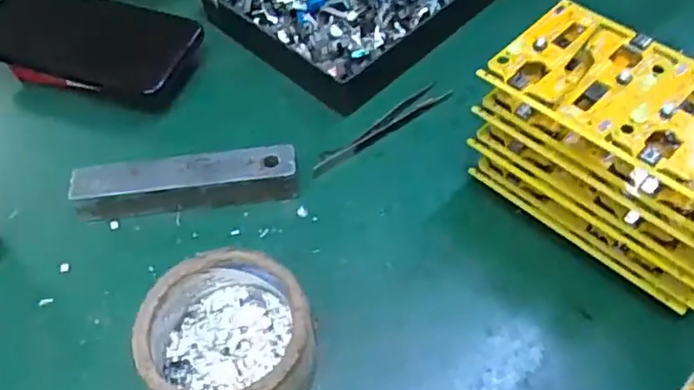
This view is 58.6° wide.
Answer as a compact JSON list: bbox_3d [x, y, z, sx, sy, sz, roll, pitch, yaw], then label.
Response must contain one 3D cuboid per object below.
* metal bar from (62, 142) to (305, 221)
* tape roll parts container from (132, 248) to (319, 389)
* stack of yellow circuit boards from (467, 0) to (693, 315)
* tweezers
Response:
[{"bbox_3d":[-0.102,-0.009,0.390,0.138,0.024,0.033,-8,54,-2],"label":"metal bar"},{"bbox_3d":[-0.061,0.076,0.320,0.087,0.047,0.083,-2,54,3],"label":"tape roll parts container"},{"bbox_3d":[0.145,-0.018,0.337,0.147,0.113,0.076,37,64,26],"label":"stack of yellow circuit boards"},{"bbox_3d":[0.022,-0.047,0.430,0.113,0.007,0.017,-32,58,-18],"label":"tweezers"}]

